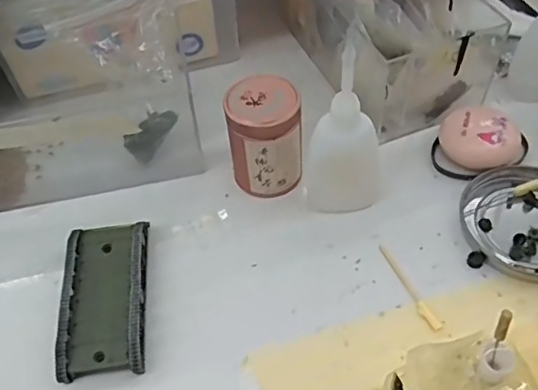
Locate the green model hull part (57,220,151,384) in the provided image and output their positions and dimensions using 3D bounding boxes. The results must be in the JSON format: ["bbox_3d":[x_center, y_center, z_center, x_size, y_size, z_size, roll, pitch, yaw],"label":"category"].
[{"bbox_3d":[-0.091,0.054,0.318,0.045,0.020,0.091,-6,51,-2],"label":"green model hull part"}]

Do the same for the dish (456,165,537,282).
[{"bbox_3d":[0.154,0.016,0.337,0.078,0.010,0.074,-2,51,2],"label":"dish"}]

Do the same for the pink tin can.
[{"bbox_3d":[-0.002,-0.034,0.353,0.043,0.065,0.042,-2,51,2],"label":"pink tin can"}]

